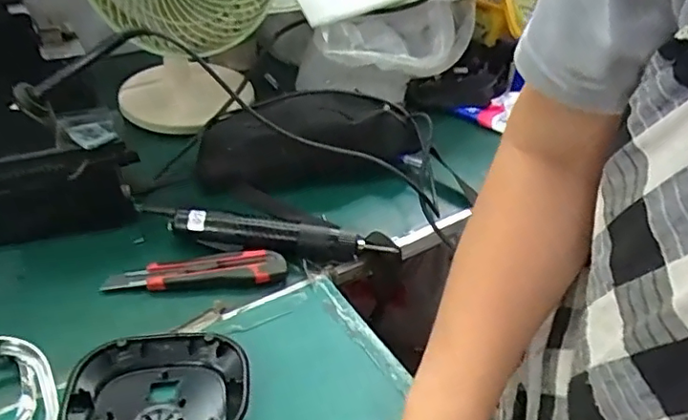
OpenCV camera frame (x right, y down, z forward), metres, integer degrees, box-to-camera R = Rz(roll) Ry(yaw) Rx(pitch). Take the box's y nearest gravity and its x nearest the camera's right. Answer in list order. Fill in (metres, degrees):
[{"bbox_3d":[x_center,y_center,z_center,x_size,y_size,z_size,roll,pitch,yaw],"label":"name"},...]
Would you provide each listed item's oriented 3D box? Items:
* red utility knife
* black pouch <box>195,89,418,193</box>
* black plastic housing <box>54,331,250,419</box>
[{"bbox_3d":[-0.150,0.061,0.599,0.175,0.015,0.037,-2,40,-10],"label":"red utility knife"},{"bbox_3d":[-0.049,-0.094,0.733,0.260,0.069,0.118,-5,40,-13],"label":"black pouch"},{"bbox_3d":[-0.153,0.154,0.474,0.145,0.033,0.118,-2,40,-10],"label":"black plastic housing"}]

